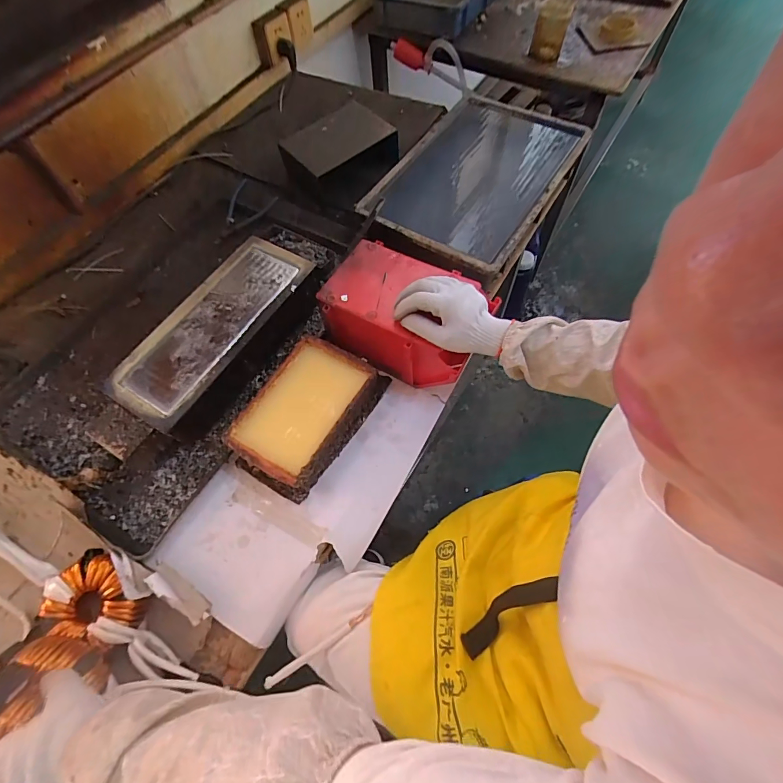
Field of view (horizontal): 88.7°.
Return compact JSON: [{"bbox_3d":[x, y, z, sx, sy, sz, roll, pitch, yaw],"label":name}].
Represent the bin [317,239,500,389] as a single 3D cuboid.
[{"bbox_3d":[0.021,-0.116,0.611,0.230,0.101,0.149,26,68,15],"label":"bin"}]

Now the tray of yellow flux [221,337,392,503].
[{"bbox_3d":[-0.121,0.031,0.588,0.133,0.067,0.228,28,69,16],"label":"tray of yellow flux"}]

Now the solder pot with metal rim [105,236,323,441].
[{"bbox_3d":[-0.266,-0.087,0.651,0.153,0.093,0.345,31,69,17],"label":"solder pot with metal rim"}]

